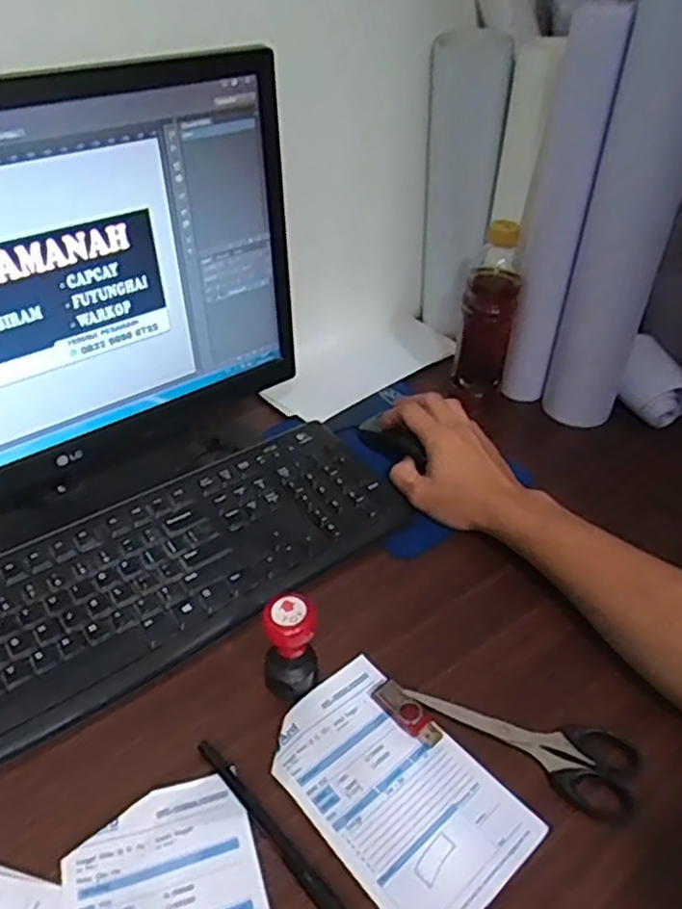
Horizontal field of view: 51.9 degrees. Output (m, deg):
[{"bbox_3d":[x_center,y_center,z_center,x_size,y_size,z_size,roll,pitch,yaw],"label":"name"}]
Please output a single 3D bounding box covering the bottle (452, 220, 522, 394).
[{"bbox_3d":[0.153,-0.154,0.721,0.054,0.175,0.057,10,41,8],"label":"bottle"}]

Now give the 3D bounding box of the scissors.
[{"bbox_3d":[0.122,0.182,0.466,0.148,0.008,0.056,23,43,23],"label":"scissors"}]

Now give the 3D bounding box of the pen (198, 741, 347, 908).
[{"bbox_3d":[-0.038,0.222,0.409,0.011,0.005,0.147,-29,49,-33],"label":"pen"}]

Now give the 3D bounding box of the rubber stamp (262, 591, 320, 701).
[{"bbox_3d":[-0.033,0.127,0.468,0.037,0.067,0.036,-7,41,-11],"label":"rubber stamp"}]

